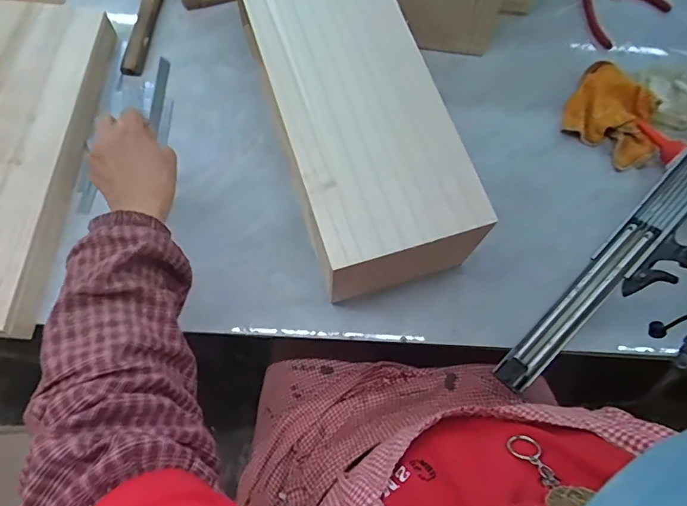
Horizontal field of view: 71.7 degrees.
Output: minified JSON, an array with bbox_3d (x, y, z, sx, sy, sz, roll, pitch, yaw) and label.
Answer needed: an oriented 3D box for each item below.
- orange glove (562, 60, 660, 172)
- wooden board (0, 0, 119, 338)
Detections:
[{"bbox_3d":[0.335,-0.172,0.580,0.097,0.033,0.131,-36,76,-14],"label":"orange glove"},{"bbox_3d":[-0.379,-0.110,0.531,0.166,0.046,0.393,4,70,-1],"label":"wooden board"}]

